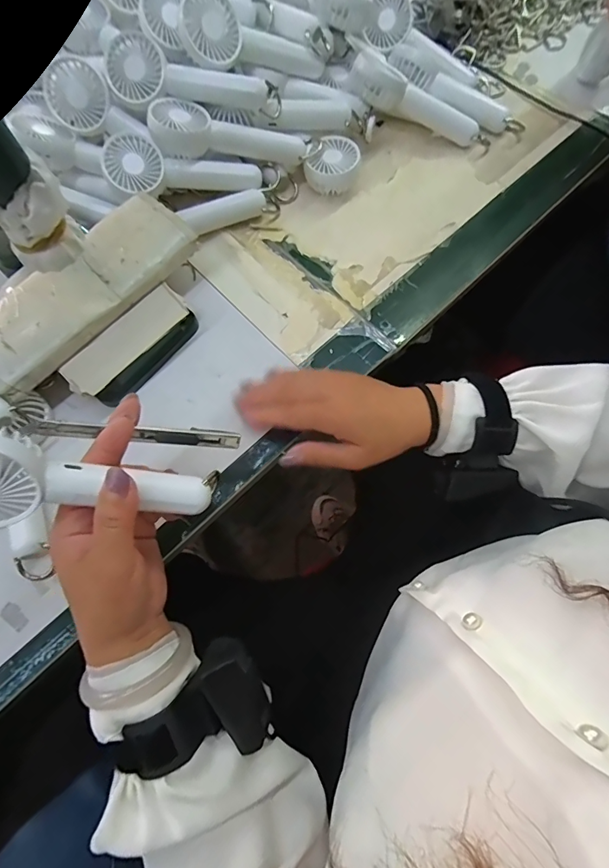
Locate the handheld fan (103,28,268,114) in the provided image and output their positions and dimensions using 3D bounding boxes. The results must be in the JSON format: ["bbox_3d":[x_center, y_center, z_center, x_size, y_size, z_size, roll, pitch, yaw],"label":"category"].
[{"bbox_3d":[-0.110,-0.332,0.394,0.148,0.039,0.059,12,72,8],"label":"handheld fan"}]

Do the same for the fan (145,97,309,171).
[{"bbox_3d":[-0.073,-0.294,0.417,0.149,0.029,0.050,1,72,-18],"label":"fan"}]

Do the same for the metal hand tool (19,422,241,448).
[{"bbox_3d":[-0.109,0.001,0.284,0.133,0.011,0.011,4,71,-25],"label":"metal hand tool"}]

